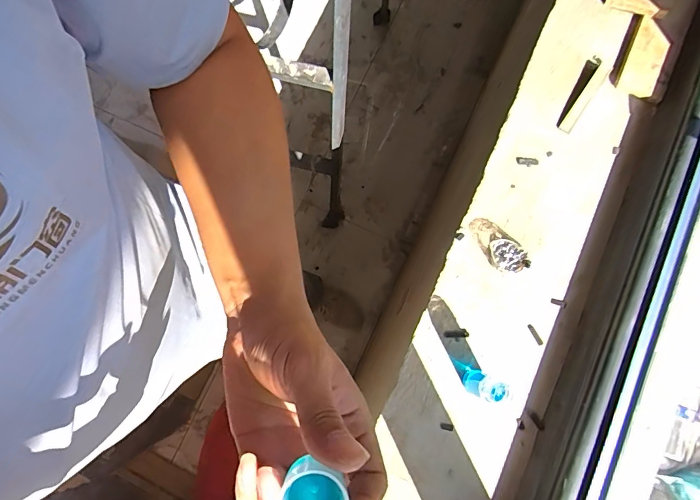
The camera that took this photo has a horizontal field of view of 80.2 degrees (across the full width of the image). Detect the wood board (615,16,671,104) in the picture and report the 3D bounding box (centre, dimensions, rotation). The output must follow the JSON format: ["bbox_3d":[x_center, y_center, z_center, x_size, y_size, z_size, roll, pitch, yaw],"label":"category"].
[{"bbox_3d":[0.484,-0.308,0.680,0.063,0.022,0.133,20,80,3],"label":"wood board"}]

